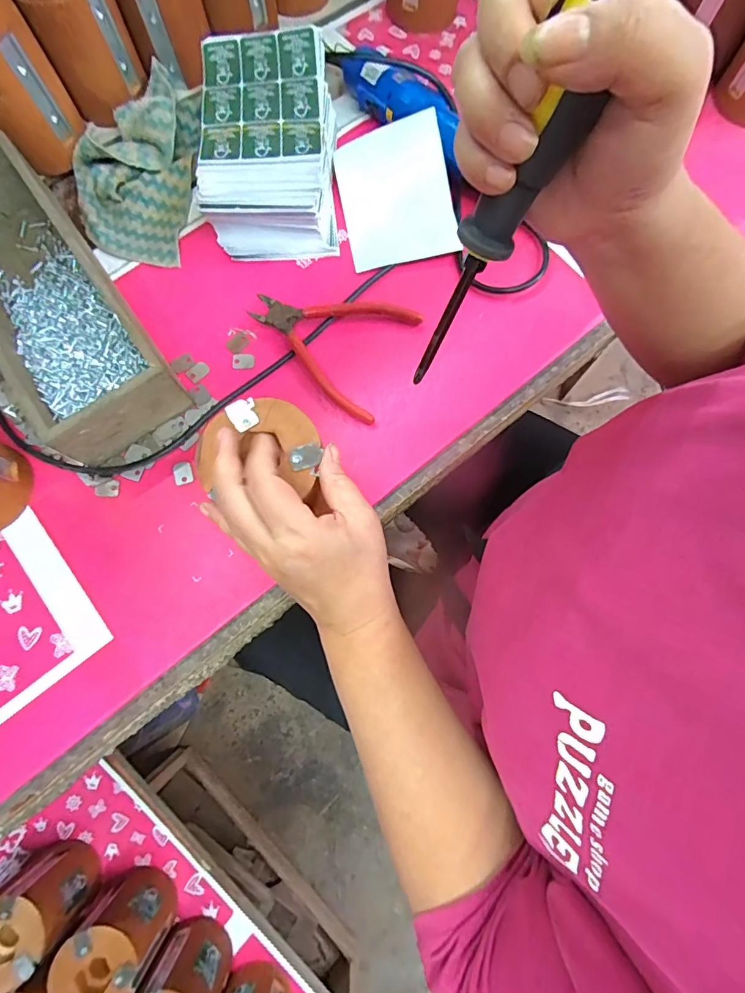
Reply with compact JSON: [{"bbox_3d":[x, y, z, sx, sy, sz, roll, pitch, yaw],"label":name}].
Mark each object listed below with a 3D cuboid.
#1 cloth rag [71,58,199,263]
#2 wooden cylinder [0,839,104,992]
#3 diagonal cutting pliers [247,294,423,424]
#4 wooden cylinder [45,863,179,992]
[{"bbox_3d":[-0.229,-0.325,0.437,0.118,0.040,0.206,2,77,0],"label":"cloth rag"},{"bbox_3d":[-0.343,0.419,0.466,0.077,0.105,0.080,0,77,-1],"label":"wooden cylinder"},{"bbox_3d":[-0.041,-0.140,0.405,0.136,0.018,0.111,24,78,5],"label":"diagonal cutting pliers"},{"bbox_3d":[-0.257,0.445,0.460,0.082,0.102,0.073,42,80,8],"label":"wooden cylinder"}]

